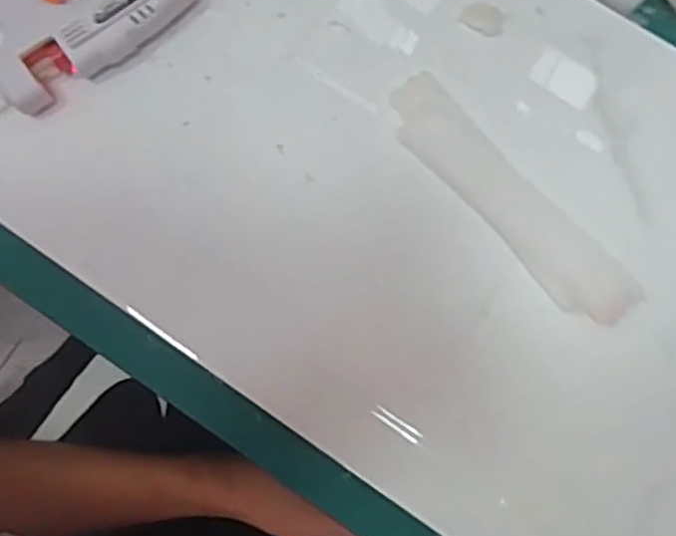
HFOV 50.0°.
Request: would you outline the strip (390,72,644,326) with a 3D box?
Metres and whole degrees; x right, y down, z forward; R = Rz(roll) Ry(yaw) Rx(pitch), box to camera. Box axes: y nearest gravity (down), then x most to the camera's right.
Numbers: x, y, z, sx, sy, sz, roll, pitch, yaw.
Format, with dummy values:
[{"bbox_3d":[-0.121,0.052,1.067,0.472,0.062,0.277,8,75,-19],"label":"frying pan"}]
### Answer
[{"bbox_3d":[0.091,-0.037,0.391,0.035,0.009,0.168,-41,81,-7],"label":"strip"}]

